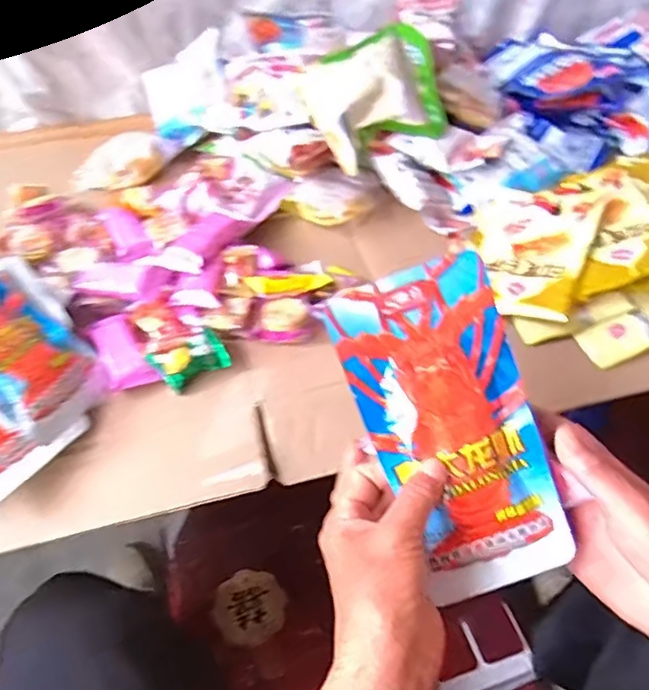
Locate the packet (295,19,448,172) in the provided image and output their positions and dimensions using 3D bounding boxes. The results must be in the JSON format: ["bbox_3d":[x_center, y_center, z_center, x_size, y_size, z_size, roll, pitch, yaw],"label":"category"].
[{"bbox_3d":[0.053,-0.271,0.619,0.136,0.067,0.115,-22,51,-17],"label":"packet"}]

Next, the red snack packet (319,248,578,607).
[{"bbox_3d":[0.079,0.052,0.357,0.097,0.010,0.200,-21,94,1],"label":"red snack packet"}]

